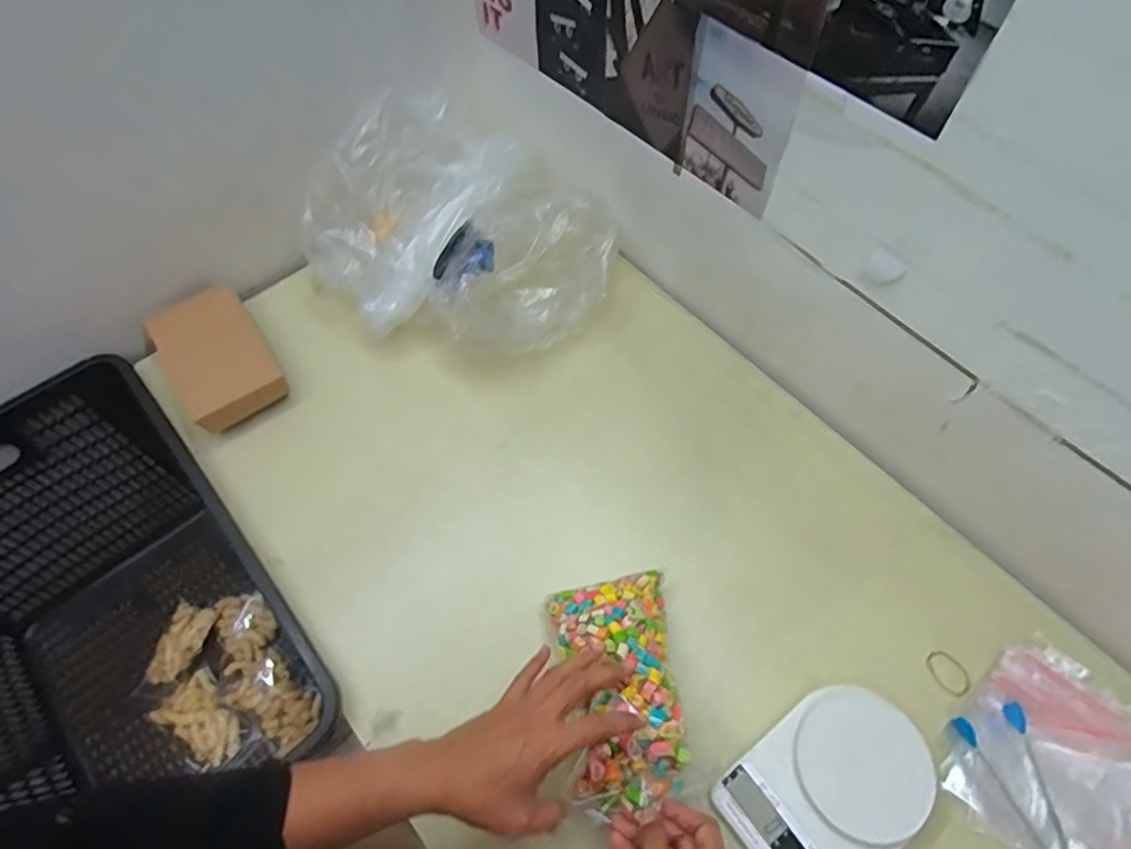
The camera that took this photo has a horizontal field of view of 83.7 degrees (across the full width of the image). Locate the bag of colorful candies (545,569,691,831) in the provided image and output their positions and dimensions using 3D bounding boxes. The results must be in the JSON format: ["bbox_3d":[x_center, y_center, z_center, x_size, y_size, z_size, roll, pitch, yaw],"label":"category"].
[{"bbox_3d":[0.050,0.227,0.555,0.110,0.056,0.191,-8,61,-3],"label":"bag of colorful candies"}]

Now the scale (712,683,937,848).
[{"bbox_3d":[0.226,0.311,0.535,0.166,0.039,0.124,-35,66,-17],"label":"scale"}]

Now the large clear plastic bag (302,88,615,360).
[{"bbox_3d":[-0.136,-0.230,0.793,0.348,0.146,0.284,40,69,20],"label":"large clear plastic bag"}]

